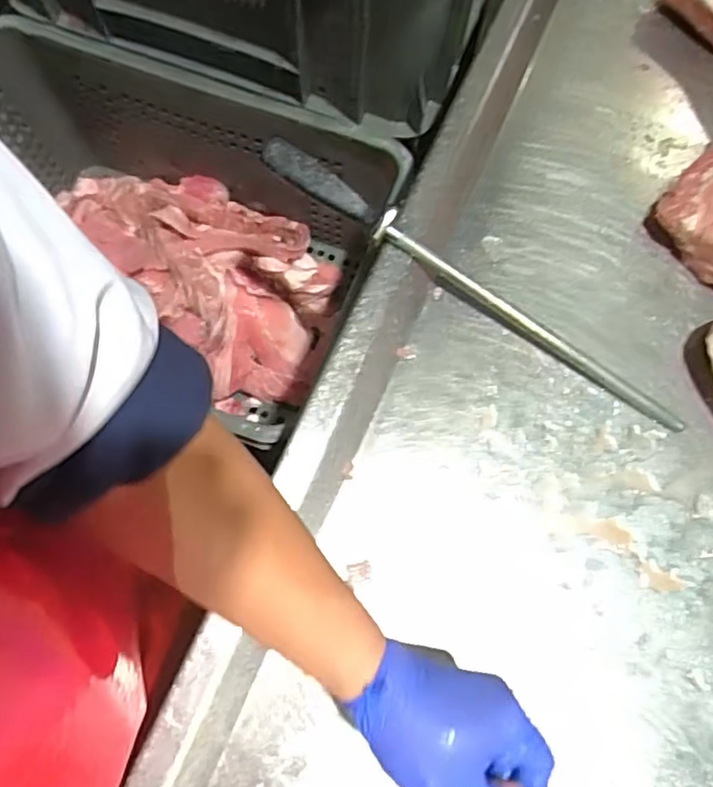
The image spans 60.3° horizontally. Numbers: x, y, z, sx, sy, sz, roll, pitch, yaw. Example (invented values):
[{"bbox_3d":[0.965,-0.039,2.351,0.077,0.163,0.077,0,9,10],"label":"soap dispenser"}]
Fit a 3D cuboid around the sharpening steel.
[{"bbox_3d":[0.099,-0.089,0.521,0.405,0.034,0.023,34,75,-5],"label":"sharpening steel"}]

